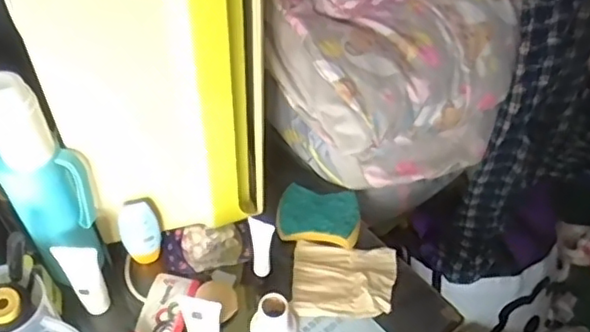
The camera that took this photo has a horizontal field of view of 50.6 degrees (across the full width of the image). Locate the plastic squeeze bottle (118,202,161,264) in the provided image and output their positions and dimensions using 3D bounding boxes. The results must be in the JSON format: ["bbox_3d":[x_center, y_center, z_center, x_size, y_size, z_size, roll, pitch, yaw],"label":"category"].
[{"bbox_3d":[-0.180,0.078,0.734,0.044,0.089,0.029,-10,29,-6],"label":"plastic squeeze bottle"}]

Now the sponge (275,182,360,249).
[{"bbox_3d":[0.030,0.063,0.791,0.102,0.023,0.071,7,51,4],"label":"sponge"}]

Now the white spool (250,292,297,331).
[{"bbox_3d":[-0.024,0.170,0.696,0.054,0.053,0.050,1,50,-1],"label":"white spool"}]

